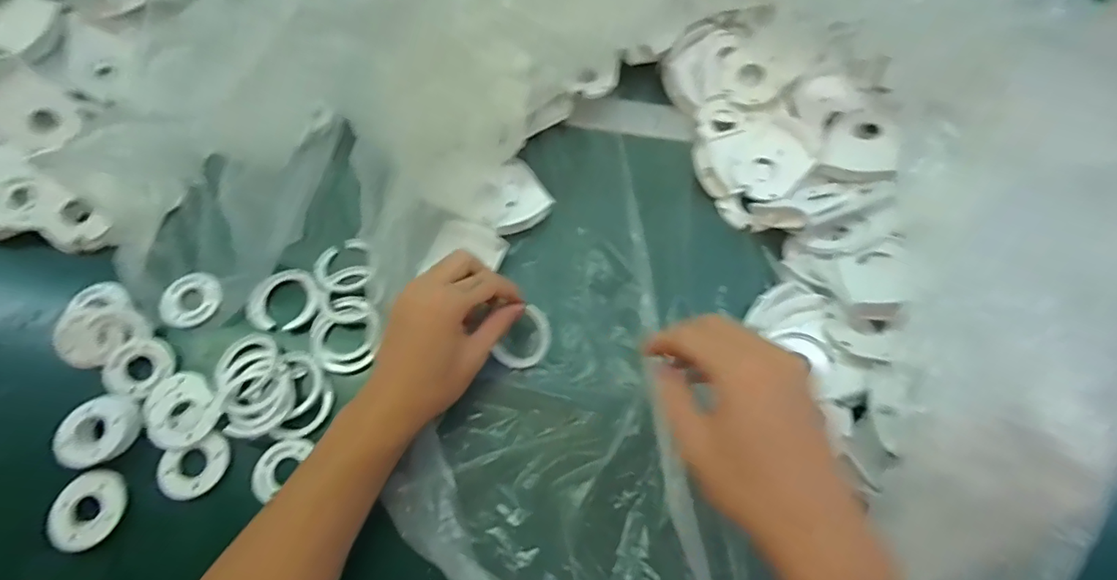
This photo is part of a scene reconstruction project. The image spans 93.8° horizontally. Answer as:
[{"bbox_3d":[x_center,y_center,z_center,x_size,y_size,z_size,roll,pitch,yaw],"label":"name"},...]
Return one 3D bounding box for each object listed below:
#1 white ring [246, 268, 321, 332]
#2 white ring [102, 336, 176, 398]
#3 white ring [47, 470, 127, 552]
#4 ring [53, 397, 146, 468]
[{"bbox_3d":[-0.218,0.008,0.416,0.052,0.005,0.053,0,66,-1],"label":"white ring"},{"bbox_3d":[-0.312,0.059,0.389,0.044,0.012,0.040,0,66,-1],"label":"white ring"},{"bbox_3d":[-0.312,0.145,0.348,0.040,0.005,0.049,-2,57,-18],"label":"white ring"},{"bbox_3d":[-0.319,0.098,0.362,0.041,0.017,0.048,21,67,9],"label":"ring"}]

